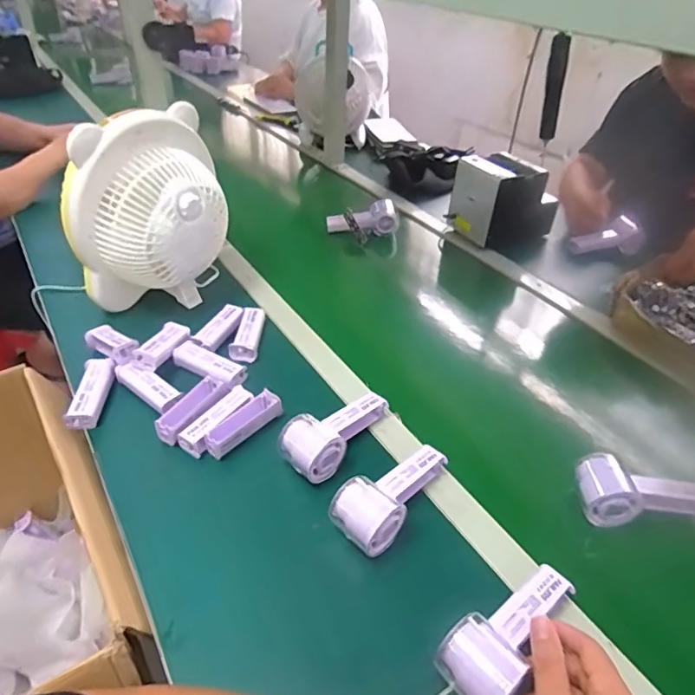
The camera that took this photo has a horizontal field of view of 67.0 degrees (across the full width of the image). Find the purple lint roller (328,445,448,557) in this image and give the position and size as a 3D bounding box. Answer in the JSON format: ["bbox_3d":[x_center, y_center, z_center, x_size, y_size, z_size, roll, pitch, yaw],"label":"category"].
[{"bbox_3d":[0.056,0.157,0.557,0.147,0.060,0.061,-24,45,-30],"label":"purple lint roller"}]

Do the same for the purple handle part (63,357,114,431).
[{"bbox_3d":[-0.324,0.055,0.668,0.033,0.031,0.100,3,51,-1],"label":"purple handle part"}]

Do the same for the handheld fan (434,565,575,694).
[{"bbox_3d":[0.139,0.244,0.449,0.149,0.054,0.059,-22,44,-38],"label":"handheld fan"}]

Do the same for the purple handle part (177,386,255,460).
[{"bbox_3d":[-0.158,0.090,0.648,0.032,0.030,0.102,25,43,26],"label":"purple handle part"}]

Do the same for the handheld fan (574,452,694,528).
[{"bbox_3d":[0.325,0.151,0.569,0.145,0.051,0.062,0,38,-4],"label":"handheld fan"}]

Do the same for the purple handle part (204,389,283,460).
[{"bbox_3d":[-0.124,0.091,0.632,0.033,0.022,0.101,30,45,30],"label":"purple handle part"}]

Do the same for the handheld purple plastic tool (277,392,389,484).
[{"bbox_3d":[-0.017,0.095,0.631,0.072,0.054,0.155,24,43,24],"label":"handheld purple plastic tool"}]

